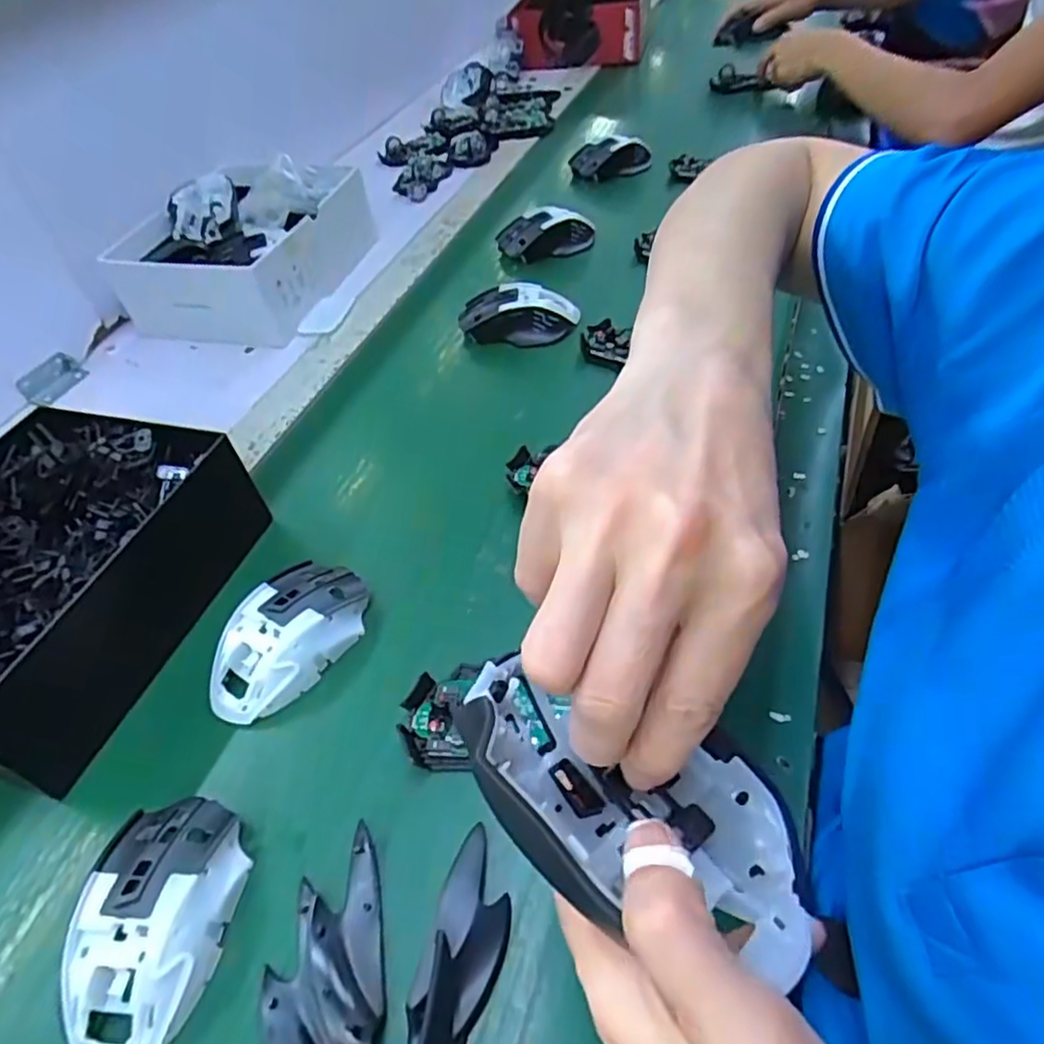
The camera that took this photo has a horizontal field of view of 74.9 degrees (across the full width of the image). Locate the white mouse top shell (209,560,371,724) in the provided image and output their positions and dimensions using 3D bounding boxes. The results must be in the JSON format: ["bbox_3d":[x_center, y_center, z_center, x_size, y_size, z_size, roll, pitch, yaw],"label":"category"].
[{"bbox_3d":[-0.151,0.074,0.441,0.064,0.044,0.118,23,57,29],"label":"white mouse top shell"}]

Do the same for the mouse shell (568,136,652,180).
[{"bbox_3d":[0.118,-0.480,0.893,0.100,0.032,0.068,-24,48,-9],"label":"mouse shell"}]

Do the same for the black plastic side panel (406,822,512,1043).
[{"bbox_3d":[-0.034,0.214,0.294,0.031,0.026,0.143,7,50,19],"label":"black plastic side panel"}]

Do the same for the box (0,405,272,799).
[{"bbox_3d":[-0.318,0.034,0.457,0.186,0.099,0.229,10,51,21],"label":"box"}]

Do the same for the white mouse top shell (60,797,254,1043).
[{"bbox_3d":[-0.178,0.193,0.330,0.065,0.035,0.113,-7,47,7],"label":"white mouse top shell"}]

